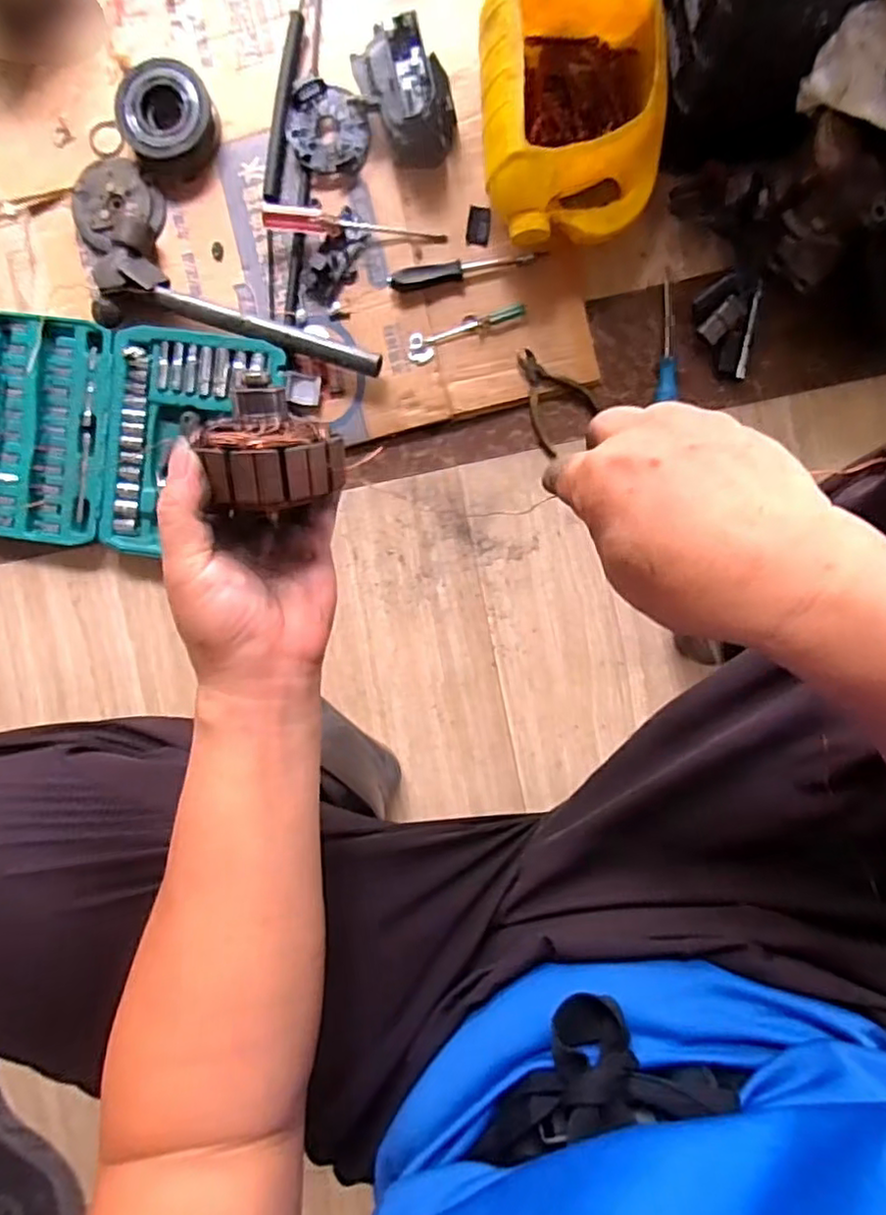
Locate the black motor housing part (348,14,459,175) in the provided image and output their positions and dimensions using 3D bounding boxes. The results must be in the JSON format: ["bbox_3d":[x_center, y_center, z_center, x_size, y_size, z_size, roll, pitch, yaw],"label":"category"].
[{"bbox_3d":[-0.035,-0.536,0.666,0.080,0.065,0.119,-30,90,4],"label":"black motor housing part"}]

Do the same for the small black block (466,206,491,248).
[{"bbox_3d":[0.040,-0.417,0.698,0.024,0.010,0.037,10,93,3],"label":"small black block"}]

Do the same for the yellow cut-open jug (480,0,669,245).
[{"bbox_3d":[0.130,-0.487,0.630,0.181,0.111,0.218,-8,92,4],"label":"yellow cut-open jug"}]

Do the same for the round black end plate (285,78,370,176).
[{"bbox_3d":[-0.126,-0.522,0.697,0.091,0.019,0.081,23,93,2],"label":"round black end plate"}]

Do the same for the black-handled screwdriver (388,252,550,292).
[{"bbox_3d":[0.025,-0.371,0.692,0.171,0.022,0.023,-7,92,4],"label":"black-handled screwdriver"}]

